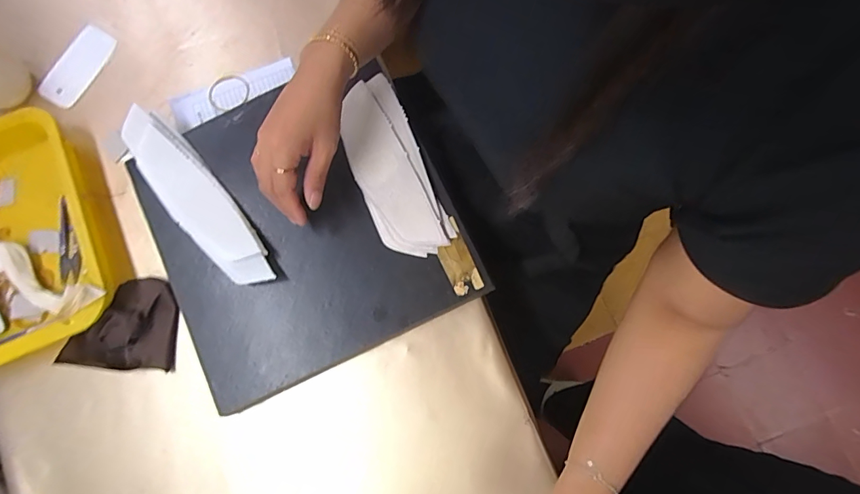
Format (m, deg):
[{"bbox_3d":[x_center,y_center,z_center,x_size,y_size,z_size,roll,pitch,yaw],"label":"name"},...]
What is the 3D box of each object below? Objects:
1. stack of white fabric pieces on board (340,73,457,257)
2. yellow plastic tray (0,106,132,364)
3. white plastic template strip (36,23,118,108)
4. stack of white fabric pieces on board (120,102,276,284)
[{"bbox_3d":[-0.044,-0.086,0.456,0.073,0.015,0.199,-22,82,-5],"label":"stack of white fabric pieces on board"},{"bbox_3d":[-0.457,-0.005,0.458,0.211,0.042,0.257,-28,80,-4],"label":"yellow plastic tray"},{"bbox_3d":[-0.424,-0.218,0.514,0.051,0.007,0.104,32,82,6],"label":"white plastic template strip"},{"bbox_3d":[-0.245,-0.048,0.445,0.056,0.029,0.223,-39,82,-6],"label":"stack of white fabric pieces on board"}]

